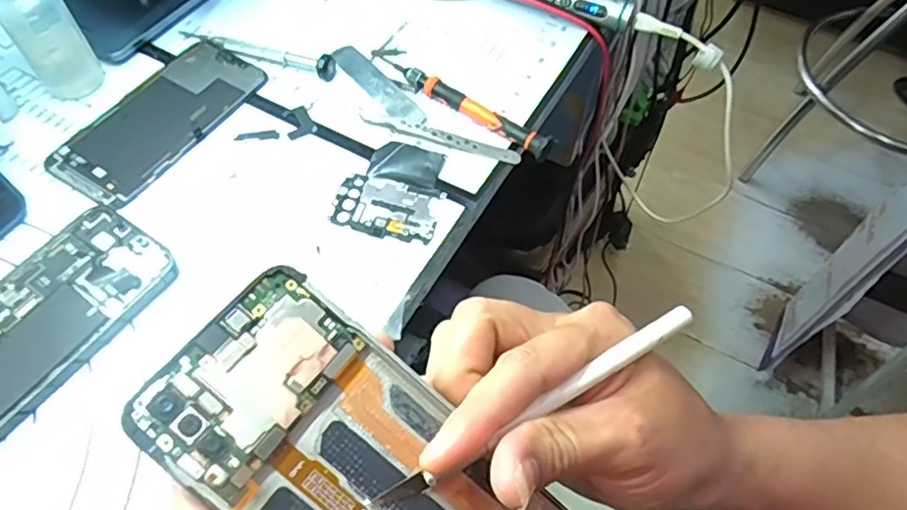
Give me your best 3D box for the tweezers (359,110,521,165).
[{"bbox_3d":[-0.010,-0.079,0.412,0.111,0.005,0.011,17,59,7],"label":"tweezers"}]

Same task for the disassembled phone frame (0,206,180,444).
[{"bbox_3d":[-0.221,0.037,0.328,0.072,0.011,0.142,33,62,16],"label":"disassembled phone frame"}]

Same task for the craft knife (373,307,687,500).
[{"bbox_3d":[0.032,0.052,0.220,0.130,0.007,0.008,-29,64,-11],"label":"craft knife"}]

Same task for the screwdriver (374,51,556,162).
[{"bbox_3d":[0.004,-0.105,0.420,0.145,0.017,0.012,35,63,17],"label":"screwdriver"}]

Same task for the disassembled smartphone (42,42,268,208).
[{"bbox_3d":[-0.191,-0.091,0.411,0.067,0.005,0.138,29,61,14],"label":"disassembled smartphone"}]

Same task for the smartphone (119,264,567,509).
[{"bbox_3d":[-0.024,0.076,0.207,0.152,0.007,0.070,43,63,-4],"label":"smartphone"}]

